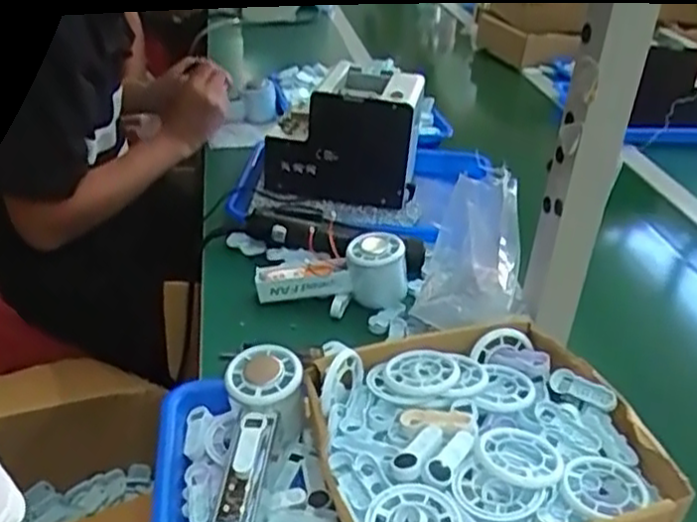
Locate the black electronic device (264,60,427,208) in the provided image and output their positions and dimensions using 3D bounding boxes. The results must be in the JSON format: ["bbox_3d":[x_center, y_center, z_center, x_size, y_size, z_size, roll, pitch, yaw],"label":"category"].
[{"bbox_3d":[-0.003,-0.177,0.978,0.186,0.141,0.168,8,31,7],"label":"black electronic device"}]

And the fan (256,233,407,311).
[{"bbox_3d":[-0.017,0.018,0.761,0.159,0.069,0.049,-7,30,8],"label":"fan"}]

